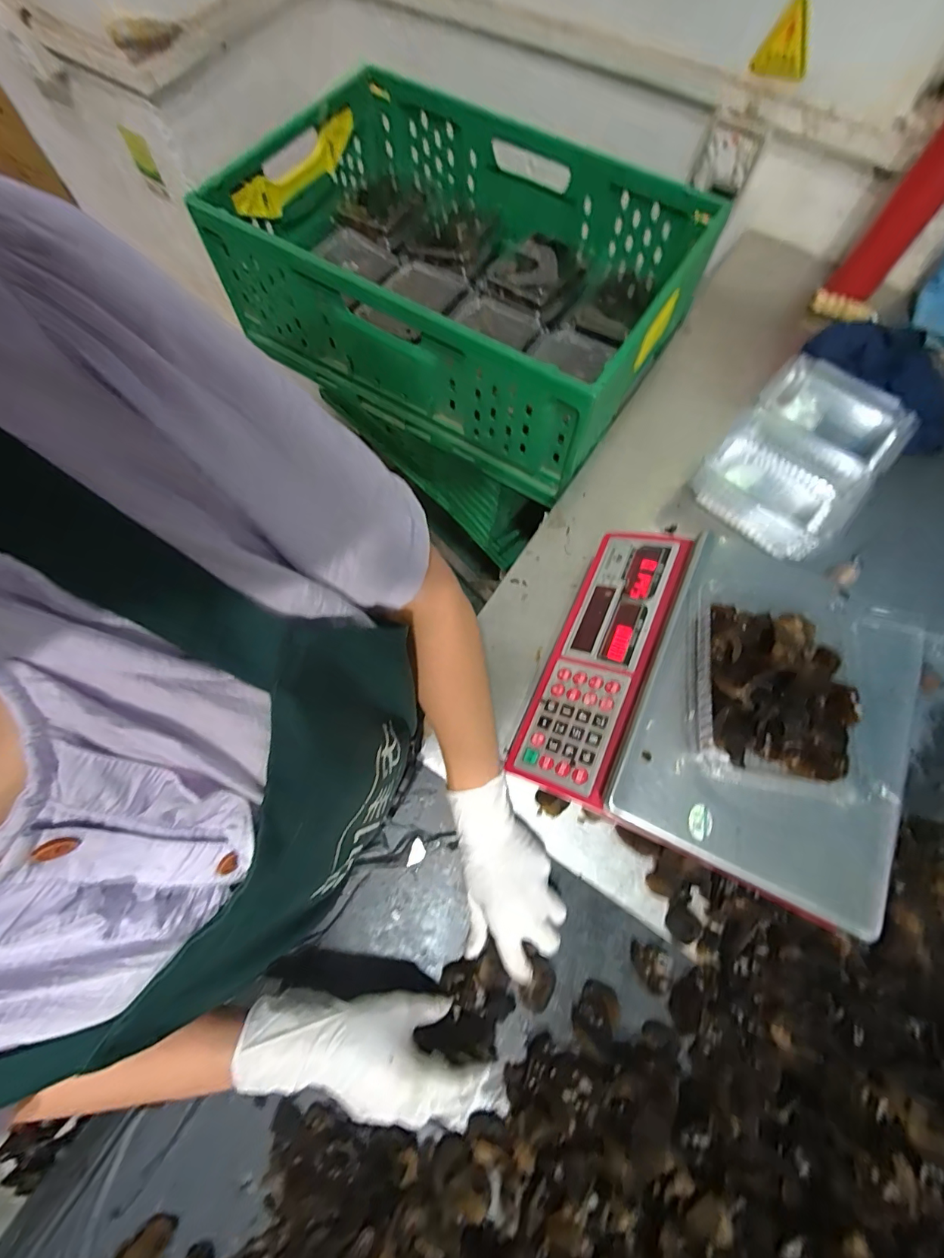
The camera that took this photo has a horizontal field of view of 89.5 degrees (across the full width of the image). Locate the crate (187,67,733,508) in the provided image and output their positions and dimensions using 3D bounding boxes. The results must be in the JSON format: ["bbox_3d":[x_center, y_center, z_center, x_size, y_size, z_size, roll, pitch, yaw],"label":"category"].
[{"bbox_3d":[-0.013,-0.523,0.710,0.616,0.203,0.413,33,73,12],"label":"crate"}]

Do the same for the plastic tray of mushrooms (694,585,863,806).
[{"bbox_3d":[0.257,0.054,0.400,0.126,0.054,0.154,7,70,3],"label":"plastic tray of mushrooms"}]

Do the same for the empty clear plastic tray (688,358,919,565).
[{"bbox_3d":[0.414,-0.220,0.603,0.174,0.063,0.277,38,74,13],"label":"empty clear plastic tray"}]

